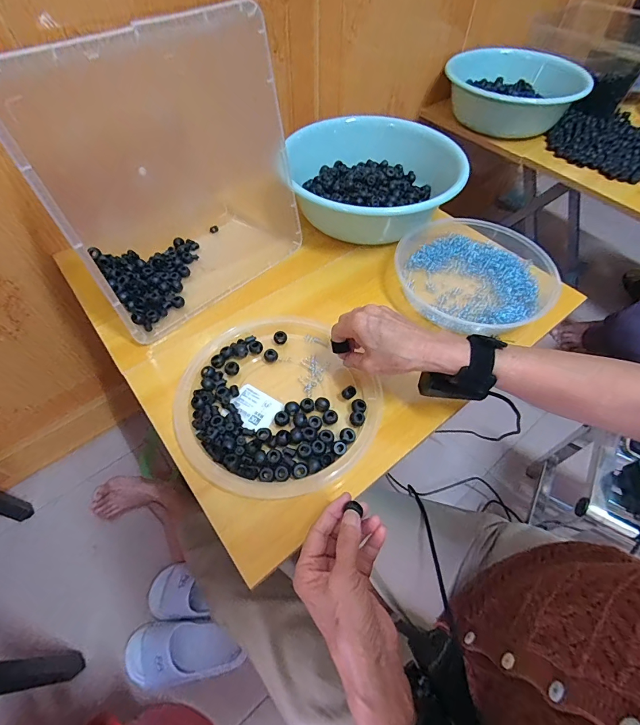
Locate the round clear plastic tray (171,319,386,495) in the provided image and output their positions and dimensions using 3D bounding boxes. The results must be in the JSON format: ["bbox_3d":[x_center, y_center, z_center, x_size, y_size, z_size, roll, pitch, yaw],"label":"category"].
[{"bbox_3d":[-0.049,0.040,0.448,0.233,0.023,0.232,0,56,0],"label":"round clear plastic tray"}]

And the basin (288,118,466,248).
[{"bbox_3d":[0.094,-0.303,0.634,0.270,0.097,0.270,0,56,0],"label":"basin"}]

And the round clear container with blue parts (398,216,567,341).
[{"bbox_3d":[0.236,-0.131,0.557,0.224,0.045,0.227,0,56,0],"label":"round clear container with blue parts"}]

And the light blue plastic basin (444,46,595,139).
[{"bbox_3d":[0.430,-0.600,0.825,0.289,0.094,0.248,15,57,10],"label":"light blue plastic basin"}]

